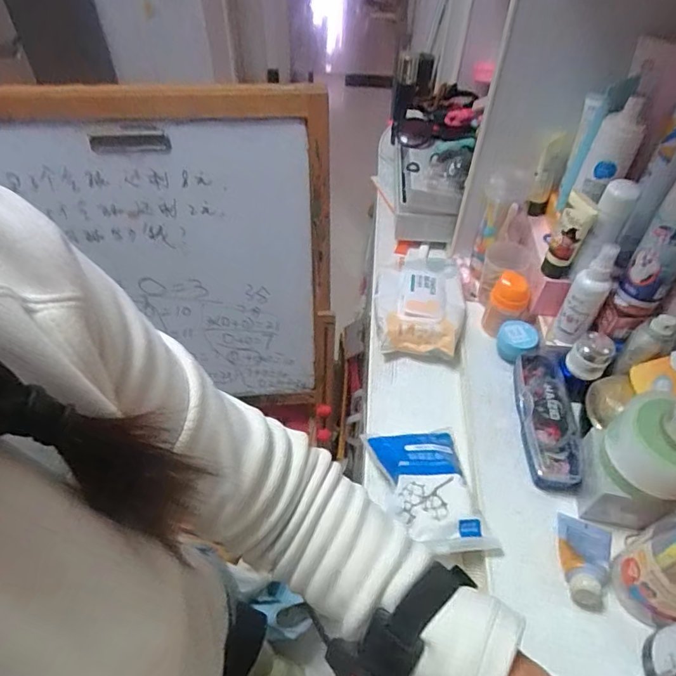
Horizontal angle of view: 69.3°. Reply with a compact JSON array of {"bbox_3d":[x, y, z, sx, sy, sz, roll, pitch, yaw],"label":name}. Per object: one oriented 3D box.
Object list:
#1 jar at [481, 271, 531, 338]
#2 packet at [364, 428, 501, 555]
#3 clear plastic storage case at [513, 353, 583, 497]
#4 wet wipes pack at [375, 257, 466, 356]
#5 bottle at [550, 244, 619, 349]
[{"bbox_3d":[0.220,-0.042,0.642,0.046,0.077,0.044,1,49,-1],"label":"jar"},{"bbox_3d":[0.096,0.157,0.511,0.095,0.037,0.144,-9,50,-9],"label":"packet"},{"bbox_3d":[0.238,0.090,0.562,0.064,0.047,0.169,7,49,5],"label":"clear plastic storage case"},{"bbox_3d":[0.114,-0.043,0.688,0.123,0.052,0.160,6,49,3],"label":"wet wipes pack"},{"bbox_3d":[0.286,-0.042,0.572,0.037,0.138,0.032,28,54,21],"label":"bottle"}]

